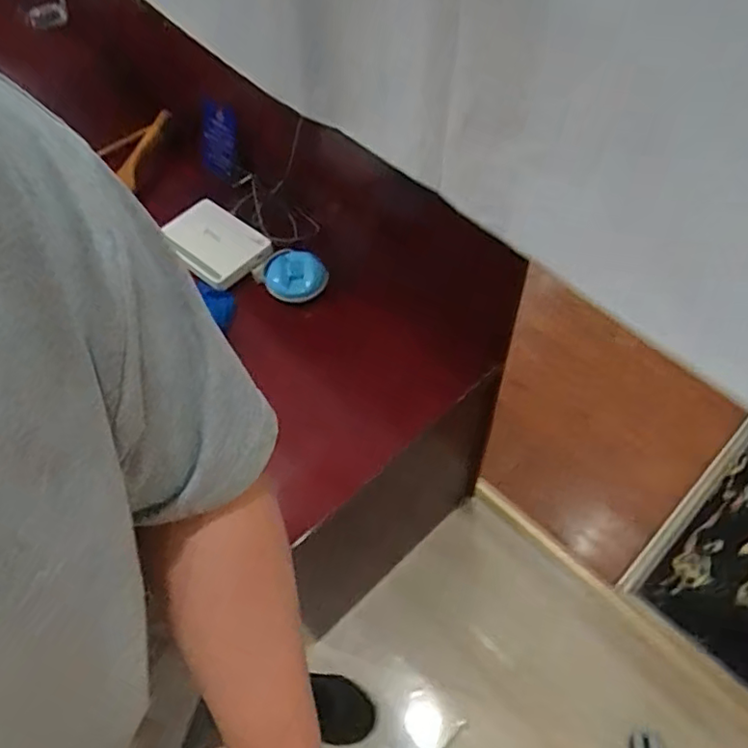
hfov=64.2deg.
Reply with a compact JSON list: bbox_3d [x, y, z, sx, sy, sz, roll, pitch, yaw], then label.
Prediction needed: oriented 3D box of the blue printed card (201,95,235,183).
[{"bbox_3d":[-0.355,-0.531,1.355,0.112,0.158,0.010,22,26,29],"label":"blue printed card"}]

